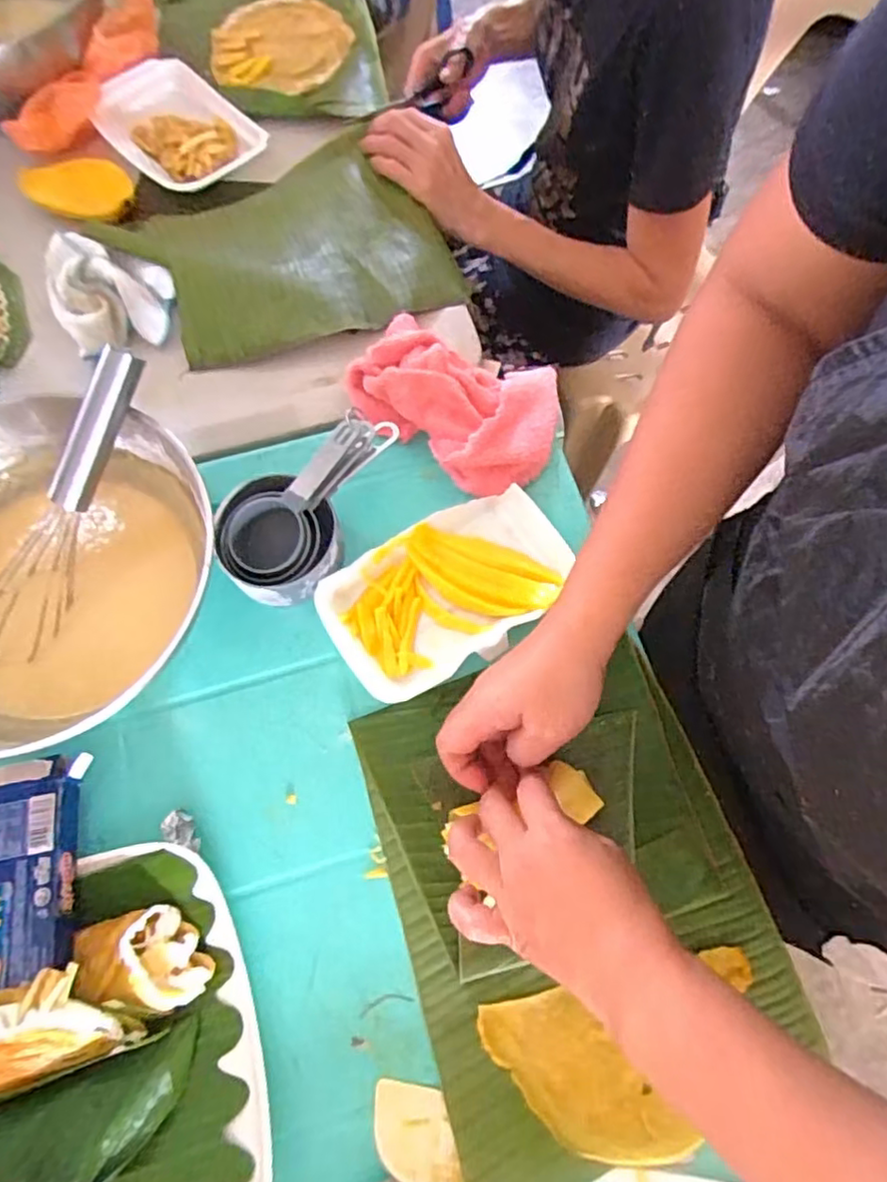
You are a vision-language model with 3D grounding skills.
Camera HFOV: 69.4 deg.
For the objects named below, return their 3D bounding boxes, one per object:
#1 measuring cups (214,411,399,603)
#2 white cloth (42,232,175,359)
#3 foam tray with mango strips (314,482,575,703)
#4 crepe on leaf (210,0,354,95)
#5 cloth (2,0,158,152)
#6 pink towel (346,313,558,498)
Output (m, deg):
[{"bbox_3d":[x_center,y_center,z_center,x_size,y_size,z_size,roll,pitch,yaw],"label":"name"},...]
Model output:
[{"bbox_3d":[-0.104,-0.065,0.483,0.088,0.057,0.155,23,72,8],"label":"measuring cups"},{"bbox_3d":[-0.286,-0.258,0.553,0.102,0.047,0.101,-28,73,-9],"label":"white cloth"},{"bbox_3d":[0.004,-0.001,0.480,0.178,0.024,0.106,-31,73,-10],"label":"foam tray with mango strips"},{"bbox_3d":[-0.178,-0.599,0.707,0.150,0.020,0.157,-8,71,-2],"label":"crepe on leaf"},{"bbox_3d":[-0.354,-0.518,0.646,0.050,0.070,0.199,36,75,12],"label":"cloth"},{"bbox_3d":[0.017,-0.170,0.516,0.184,0.051,0.142,38,75,13],"label":"pink towel"}]

